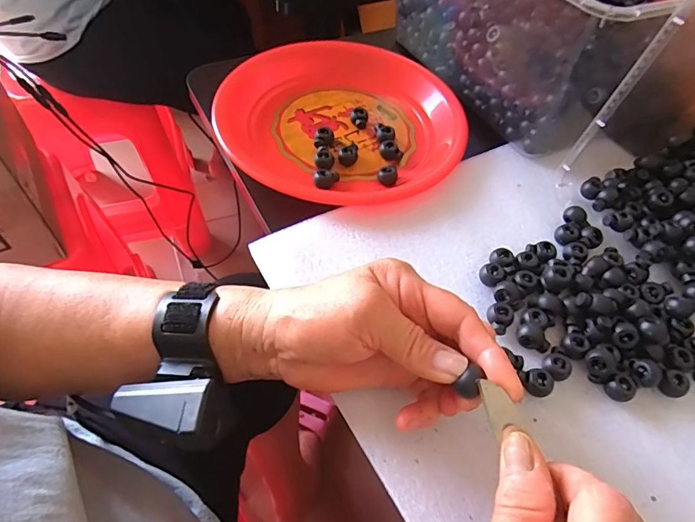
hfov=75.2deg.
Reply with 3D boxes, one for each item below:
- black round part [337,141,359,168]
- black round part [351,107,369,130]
[{"bbox_3d":[0.001,-0.096,0.407,0.017,0.017,0.015,1,55,-5],"label":"black round part"},{"bbox_3d":[0.011,-0.137,0.434,0.017,0.013,0.018,3,55,-4],"label":"black round part"}]

